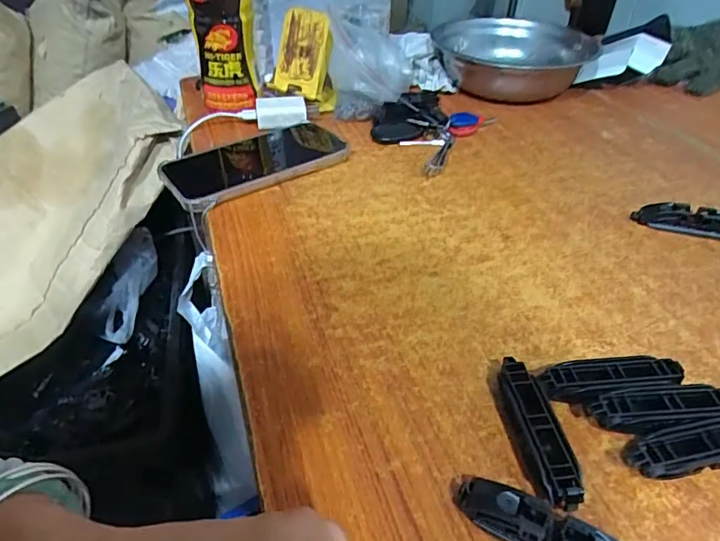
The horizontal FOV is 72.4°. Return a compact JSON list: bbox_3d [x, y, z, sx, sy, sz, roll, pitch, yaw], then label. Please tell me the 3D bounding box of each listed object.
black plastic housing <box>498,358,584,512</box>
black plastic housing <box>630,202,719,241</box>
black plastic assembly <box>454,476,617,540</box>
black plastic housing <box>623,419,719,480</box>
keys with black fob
[{"bbox_3d":[0.089,0.082,0.250,0.020,0.019,0.078,-3,40,-3],"label":"black plastic housing"},{"bbox_3d":[0.269,-0.041,0.401,0.080,0.019,0.017,17,43,20],"label":"black plastic housing"},{"bbox_3d":[0.081,0.114,0.211,0.081,0.020,0.017,20,44,22],"label":"black plastic assembly"},{"bbox_3d":[0.169,0.088,0.244,0.075,0.018,0.021,-9,41,-10],"label":"black plastic housing"},{"bbox_3d":[0.065,-0.153,0.520,0.102,0.027,0.144,23,45,25],"label":"keys with black fob"}]

